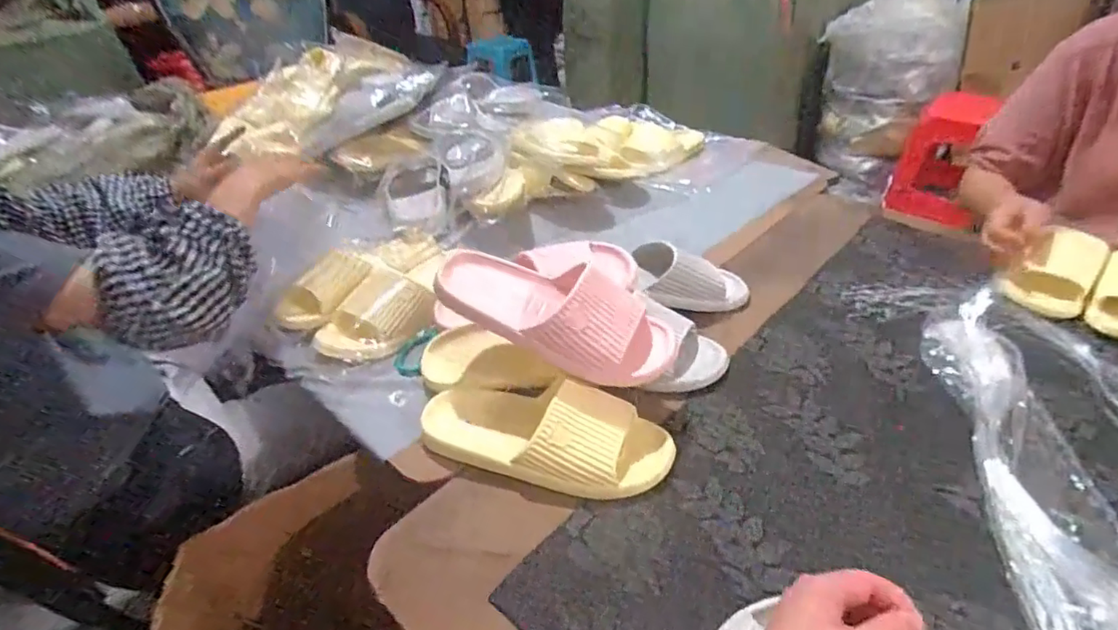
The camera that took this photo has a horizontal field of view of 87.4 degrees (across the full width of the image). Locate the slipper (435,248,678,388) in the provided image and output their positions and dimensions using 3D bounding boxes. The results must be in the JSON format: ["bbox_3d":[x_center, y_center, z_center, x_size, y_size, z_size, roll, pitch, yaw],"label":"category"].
[{"bbox_3d":[-0.004,-0.008,0.607,0.260,0.082,0.102,19,52,5],"label":"slipper"}]

